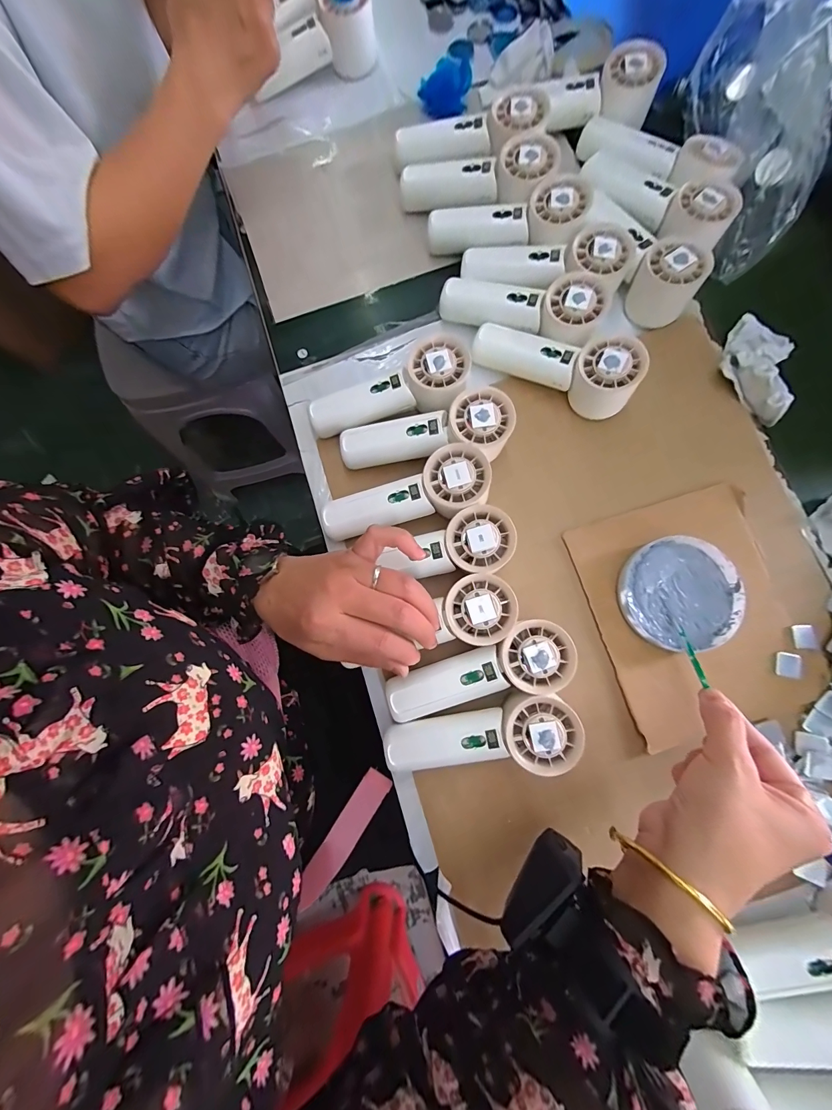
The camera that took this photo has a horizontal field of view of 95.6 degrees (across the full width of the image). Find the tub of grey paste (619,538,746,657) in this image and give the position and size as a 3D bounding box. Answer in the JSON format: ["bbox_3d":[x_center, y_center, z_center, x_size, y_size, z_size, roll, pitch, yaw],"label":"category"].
[{"bbox_3d":[0.236,0.035,0.339,0.096,0.018,0.099,0,81,1],"label":"tub of grey paste"}]

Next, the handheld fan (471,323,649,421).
[{"bbox_3d":[0.127,-0.179,0.361,0.152,0.058,0.057,20,82,6],"label":"handheld fan"}]

